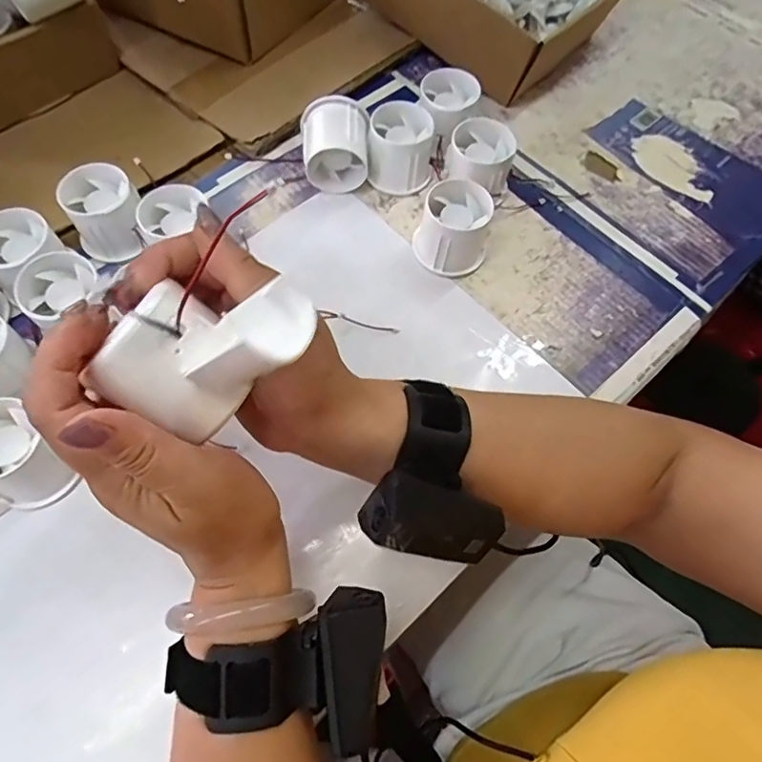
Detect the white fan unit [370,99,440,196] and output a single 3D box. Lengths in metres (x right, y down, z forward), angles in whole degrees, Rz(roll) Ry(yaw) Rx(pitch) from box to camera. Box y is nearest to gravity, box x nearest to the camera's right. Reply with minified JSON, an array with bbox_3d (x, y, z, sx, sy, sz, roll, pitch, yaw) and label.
[{"bbox_3d":[0.018,-0.194,0.445,0.053,0.047,0.053,9,65,2],"label":"white fan unit"}]

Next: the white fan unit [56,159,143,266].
[{"bbox_3d":[-0.209,-0.126,0.407,0.052,0.046,0.059,-28,69,-15],"label":"white fan unit"}]

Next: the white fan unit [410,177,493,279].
[{"bbox_3d":[0.056,-0.120,0.411,0.055,0.049,0.058,13,65,4],"label":"white fan unit"}]

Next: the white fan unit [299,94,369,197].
[{"bbox_3d":[-0.037,-0.192,0.437,0.052,0.053,0.049,-3,65,-4],"label":"white fan unit"}]

